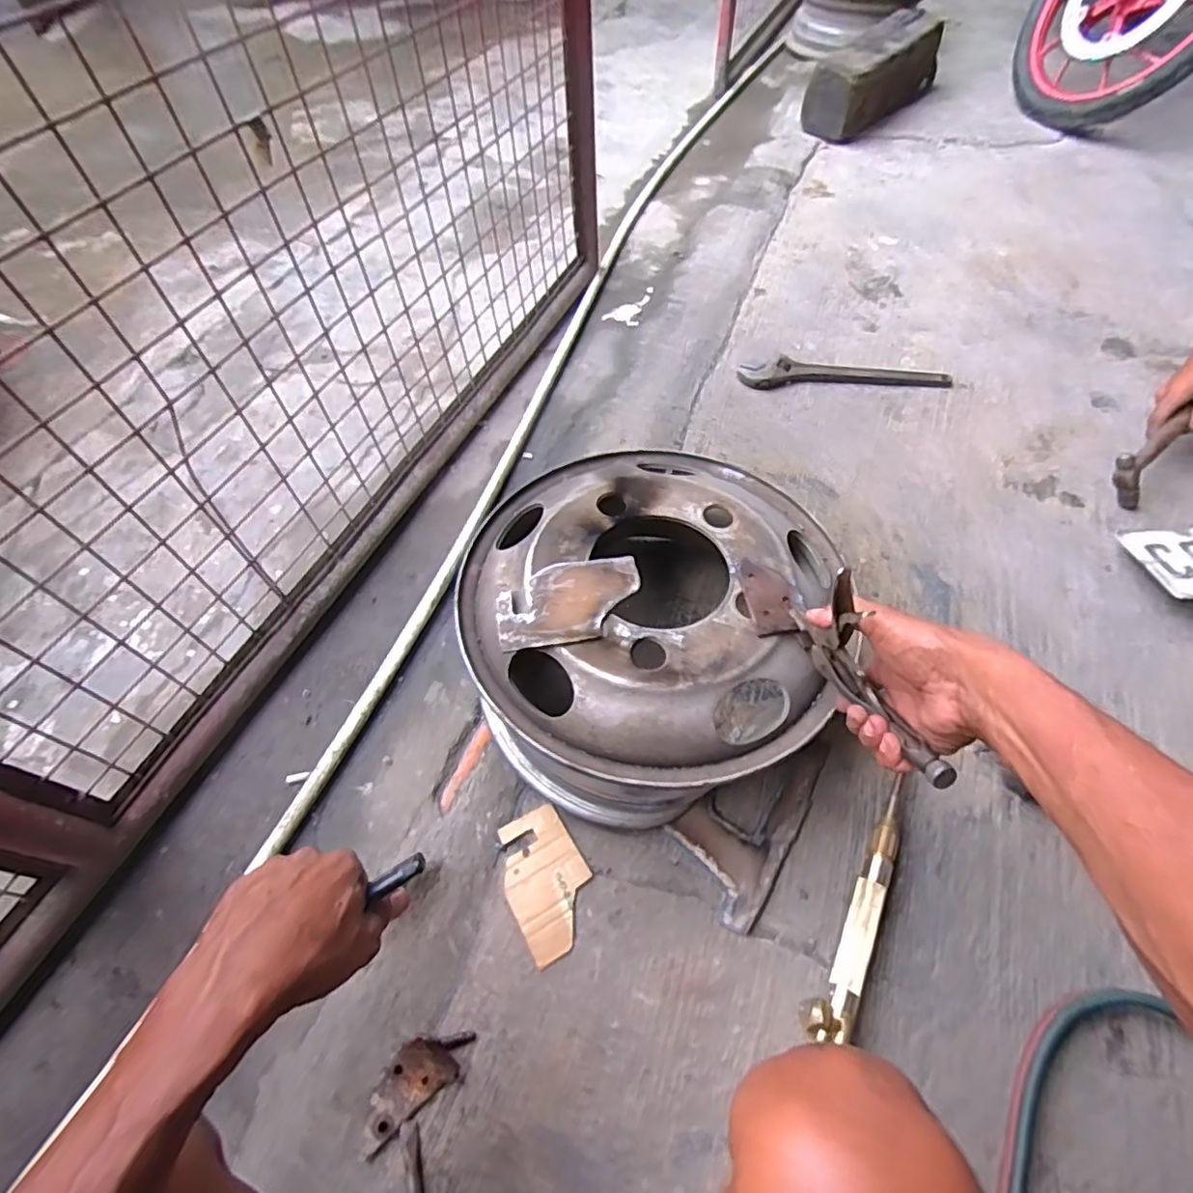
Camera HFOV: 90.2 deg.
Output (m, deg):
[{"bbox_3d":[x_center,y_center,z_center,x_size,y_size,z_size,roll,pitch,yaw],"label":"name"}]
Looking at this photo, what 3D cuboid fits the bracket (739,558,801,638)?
[{"bbox_3d":[0.179,-0.001,0.607,0.052,0.008,0.092,0,53,-2],"label":"bracket"}]

